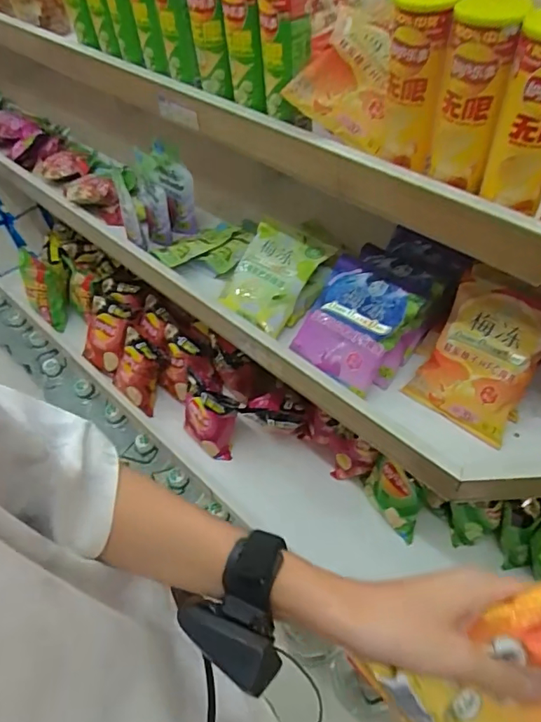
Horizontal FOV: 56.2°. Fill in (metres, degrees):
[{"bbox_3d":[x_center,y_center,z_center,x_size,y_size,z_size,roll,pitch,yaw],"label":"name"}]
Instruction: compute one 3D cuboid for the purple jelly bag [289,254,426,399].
[{"bbox_3d":[0.139,-0.062,0.835,0.160,0.050,0.177,34,87,25],"label":"purple jelly bag"}]

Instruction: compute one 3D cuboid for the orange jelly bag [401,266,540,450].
[{"bbox_3d":[0.319,-0.002,0.764,0.152,0.050,0.201,34,107,32],"label":"orange jelly bag"}]

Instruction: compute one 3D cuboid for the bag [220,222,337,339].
[{"bbox_3d":[0.000,-0.161,0.934,0.157,0.031,0.193,34,86,31],"label":"bag"}]

